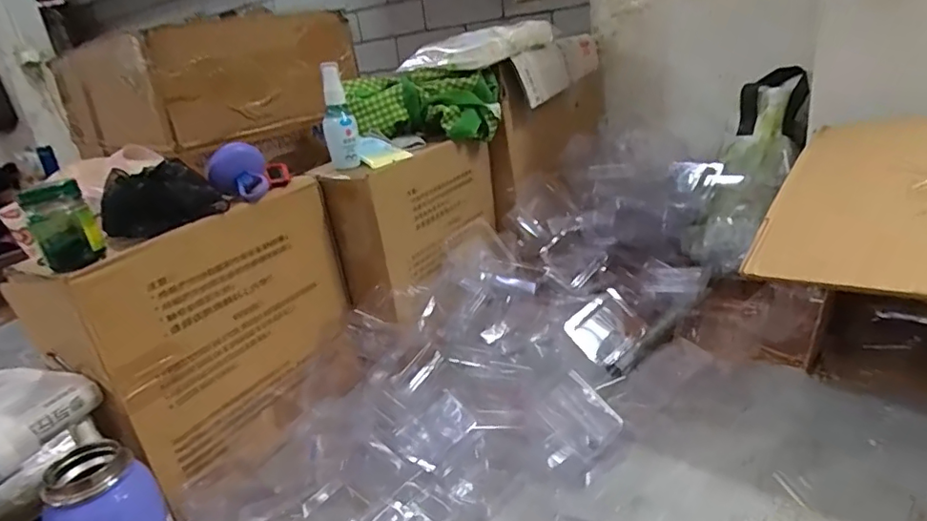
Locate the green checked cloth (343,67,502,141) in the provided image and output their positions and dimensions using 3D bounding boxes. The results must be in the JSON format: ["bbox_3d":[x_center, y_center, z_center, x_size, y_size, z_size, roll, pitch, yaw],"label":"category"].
[{"bbox_3d":[-0.054,-0.213,0.765,0.202,0.089,0.080,-7,21,-1],"label":"green checked cloth"}]

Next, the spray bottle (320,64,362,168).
[{"bbox_3d":[-0.147,-0.167,0.645,0.038,0.118,0.032,-11,21,-11],"label":"spray bottle"}]

